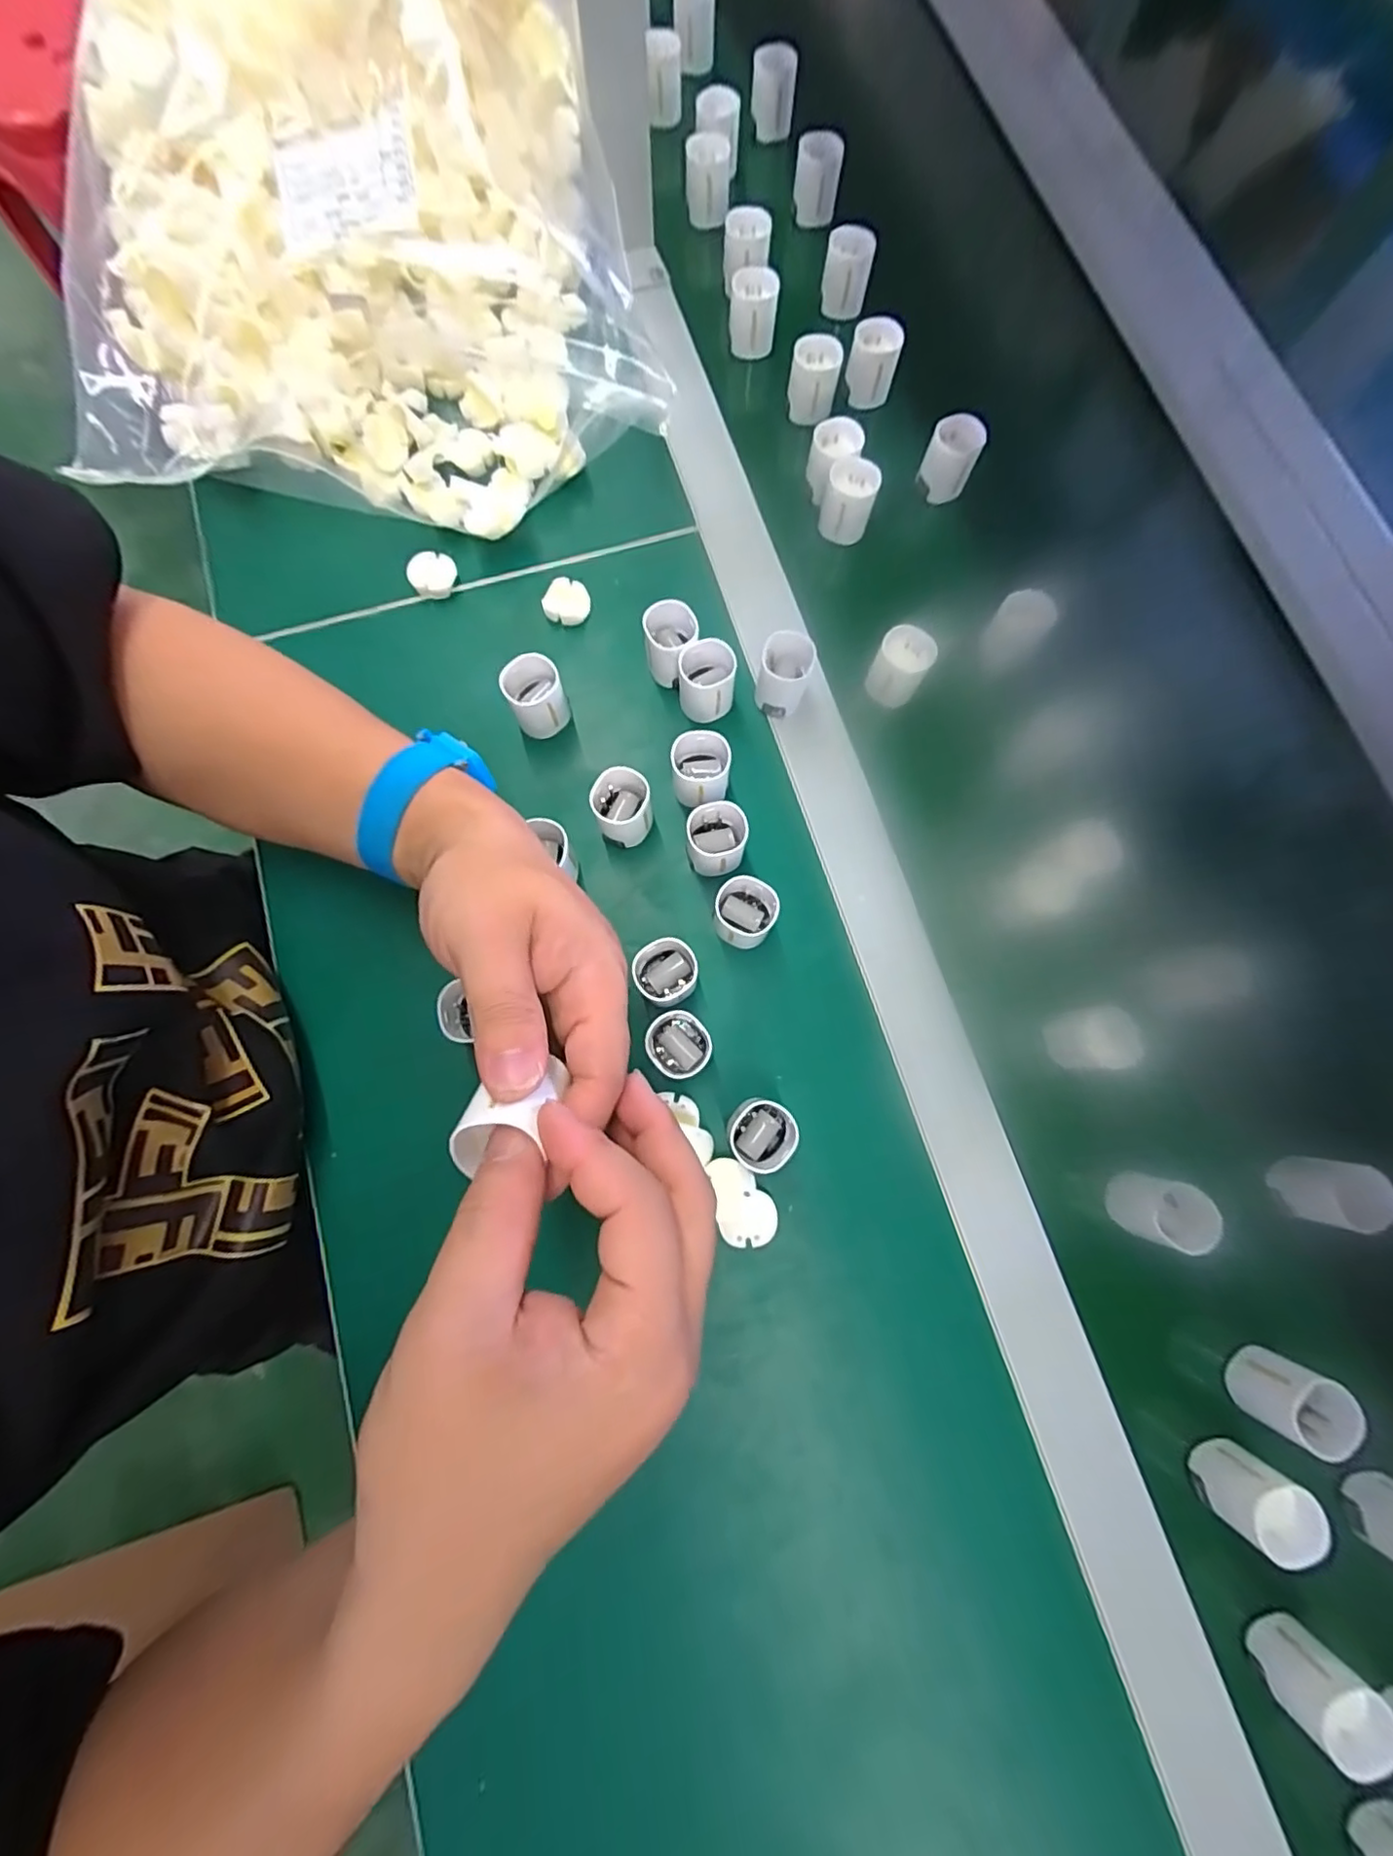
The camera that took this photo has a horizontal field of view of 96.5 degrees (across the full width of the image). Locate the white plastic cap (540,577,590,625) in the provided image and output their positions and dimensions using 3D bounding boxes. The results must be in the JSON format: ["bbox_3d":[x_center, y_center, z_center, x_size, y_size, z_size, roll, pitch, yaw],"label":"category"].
[{"bbox_3d":[-0.077,-0.193,0.370,0.027,0.009,0.024,21,79,5],"label":"white plastic cap"}]

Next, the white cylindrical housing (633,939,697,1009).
[{"bbox_3d":[-0.015,0.022,0.314,0.030,0.039,0.035,-16,79,-2],"label":"white cylindrical housing"}]

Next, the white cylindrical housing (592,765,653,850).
[{"bbox_3d":[-0.038,-0.063,0.331,0.029,0.036,0.030,0,78,1],"label":"white cylindrical housing"}]

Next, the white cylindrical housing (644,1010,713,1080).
[{"bbox_3d":[-0.008,0.058,0.306,0.029,0.038,0.030,0,78,1],"label":"white cylindrical housing"}]

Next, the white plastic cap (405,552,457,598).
[{"bbox_3d":[-0.157,-0.210,0.371,0.026,0.012,0.025,0,78,1],"label":"white plastic cap"}]

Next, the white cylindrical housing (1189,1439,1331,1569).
[{"bbox_3d":[0.242,0.246,0.268,0.028,0.032,0.029,0,78,1],"label":"white cylindrical housing"}]

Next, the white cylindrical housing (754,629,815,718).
[{"bbox_3d":[0.049,-0.140,0.349,0.027,0.037,0.033,16,79,4],"label":"white cylindrical housing"}]

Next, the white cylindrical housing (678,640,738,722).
[{"bbox_3d":[0.006,-0.136,0.346,0.031,0.036,0.027,-7,78,0],"label":"white cylindrical housing"}]

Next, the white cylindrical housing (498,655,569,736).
[{"bbox_3d":[-0.087,-0.126,0.343,0.030,0.037,0.029,0,78,1],"label":"white cylindrical housing"}]

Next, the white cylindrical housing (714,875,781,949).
[{"bbox_3d":[0.025,-0.007,0.321,0.029,0.037,0.031,0,78,1],"label":"white cylindrical housing"}]

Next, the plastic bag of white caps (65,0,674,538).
[{"bbox_3d":[-0.182,-0.423,0.360,0.292,0.118,0.370,-4,78,0],"label":"plastic bag of white caps"}]

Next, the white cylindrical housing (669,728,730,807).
[{"bbox_3d":[0.002,-0.086,0.336,0.029,0.035,0.025,-10,78,-1],"label":"white cylindrical housing"}]

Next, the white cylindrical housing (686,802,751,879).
[{"bbox_3d":[0.011,-0.045,0.329,0.030,0.035,0.029,0,78,1],"label":"white cylindrical housing"}]

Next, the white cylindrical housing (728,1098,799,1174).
[{"bbox_3d":[0.031,0.099,0.297,0.031,0.034,0.035,-19,79,-3],"label":"white cylindrical housing"}]

